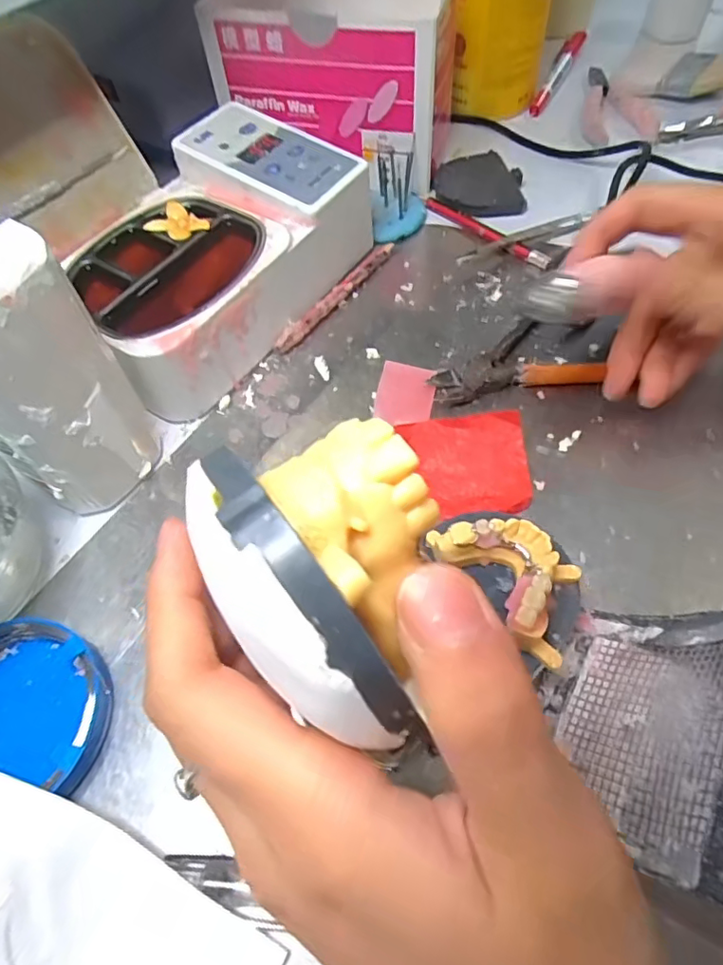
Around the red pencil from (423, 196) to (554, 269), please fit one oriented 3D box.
[{"bbox_3d":[0.080,-0.171,0.374,0.012,0.005,0.109,-41,64,-19],"label":"red pencil"}]

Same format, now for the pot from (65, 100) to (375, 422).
[{"bbox_3d":[-0.083,-0.132,0.326,0.114,0.067,0.189,30,65,20],"label":"pot"}]

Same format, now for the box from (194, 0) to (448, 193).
[{"bbox_3d":[-0.017,-0.287,0.393,0.158,0.104,0.089,14,61,12],"label":"box"}]

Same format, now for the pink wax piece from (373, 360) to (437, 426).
[{"bbox_3d":[0.024,-0.049,0.302,0.031,0.008,0.045,8,60,9],"label":"pink wax piece"}]

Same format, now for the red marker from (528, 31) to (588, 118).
[{"bbox_3d":[0.174,-0.361,0.481,0.018,0.012,0.145,20,62,15],"label":"red marker"}]

